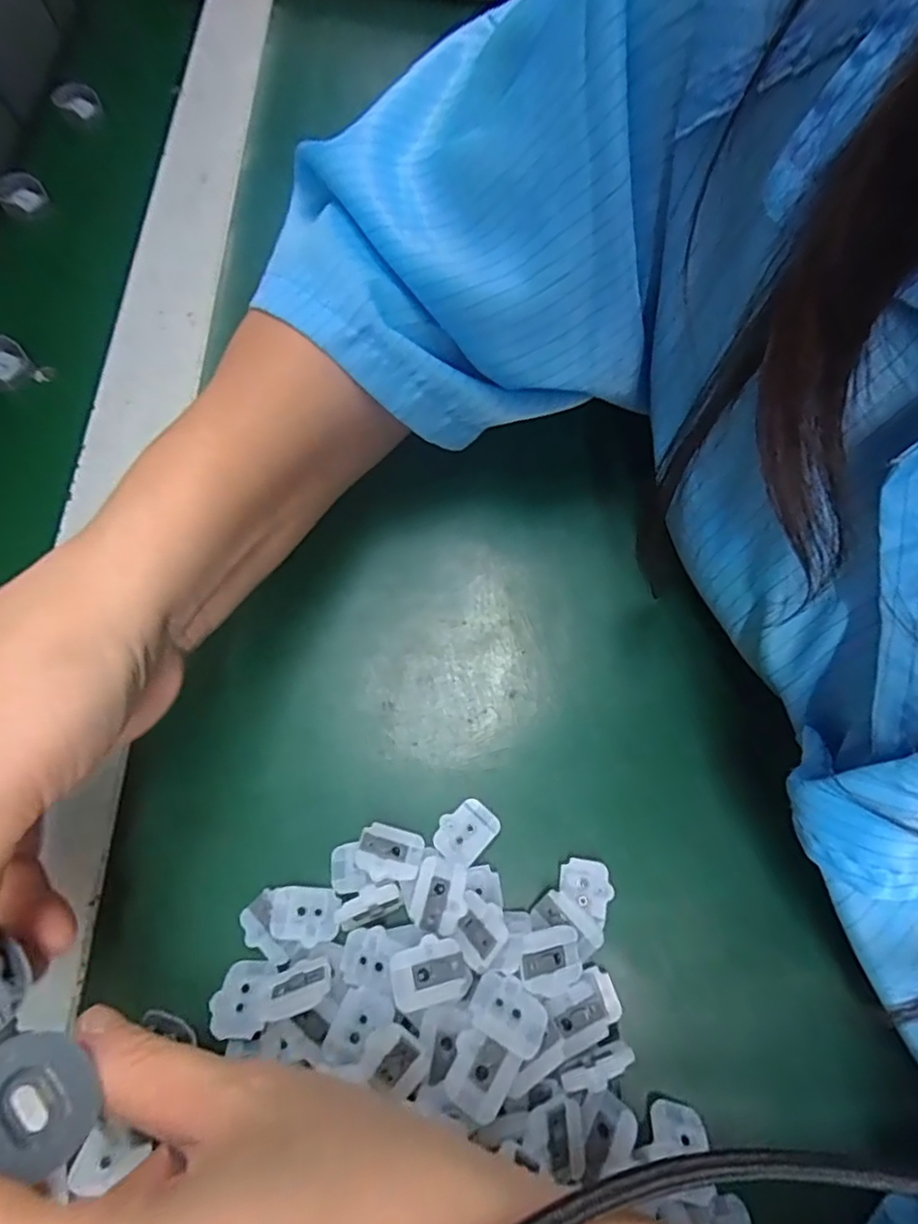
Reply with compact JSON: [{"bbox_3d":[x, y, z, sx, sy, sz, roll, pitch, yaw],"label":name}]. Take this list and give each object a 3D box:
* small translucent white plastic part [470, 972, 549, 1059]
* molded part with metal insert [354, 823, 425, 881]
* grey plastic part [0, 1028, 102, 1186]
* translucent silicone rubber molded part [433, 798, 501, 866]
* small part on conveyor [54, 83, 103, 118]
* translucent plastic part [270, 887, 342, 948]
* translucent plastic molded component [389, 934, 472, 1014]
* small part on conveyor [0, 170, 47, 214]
[{"bbox_3d":[0.014,0.113,0.173,0.022,0.006,0.014,29,70,14],"label":"small translucent white plastic part"},{"bbox_3d":[-0.023,0.080,0.202,0.021,0.007,0.016,15,67,8],"label":"molded part with metal insert"},{"bbox_3d":[-0.094,0.108,0.133,0.024,0.004,0.027,-14,63,-47],"label":"grey plastic part"},{"bbox_3d":[0.002,0.075,0.209,0.022,0.005,0.016,-41,71,-15],"label":"translucent silicone rubber molded part"},{"bbox_3d":[-0.253,-0.339,0.405,0.027,0.021,0.007,-34,69,-13],"label":"small part on conveyor"},{"bbox_3d":[-0.051,0.097,0.197,0.022,0.004,0.016,4,66,4],"label":"translucent plastic part"},{"bbox_3d":[-0.009,0.105,0.179,0.022,0.009,0.017,-12,66,-4],"label":"translucent plastic molded component"},{"bbox_3d":[-0.264,-0.252,0.367,0.026,0.009,0.030,-33,69,-12],"label":"small part on conveyor"}]

